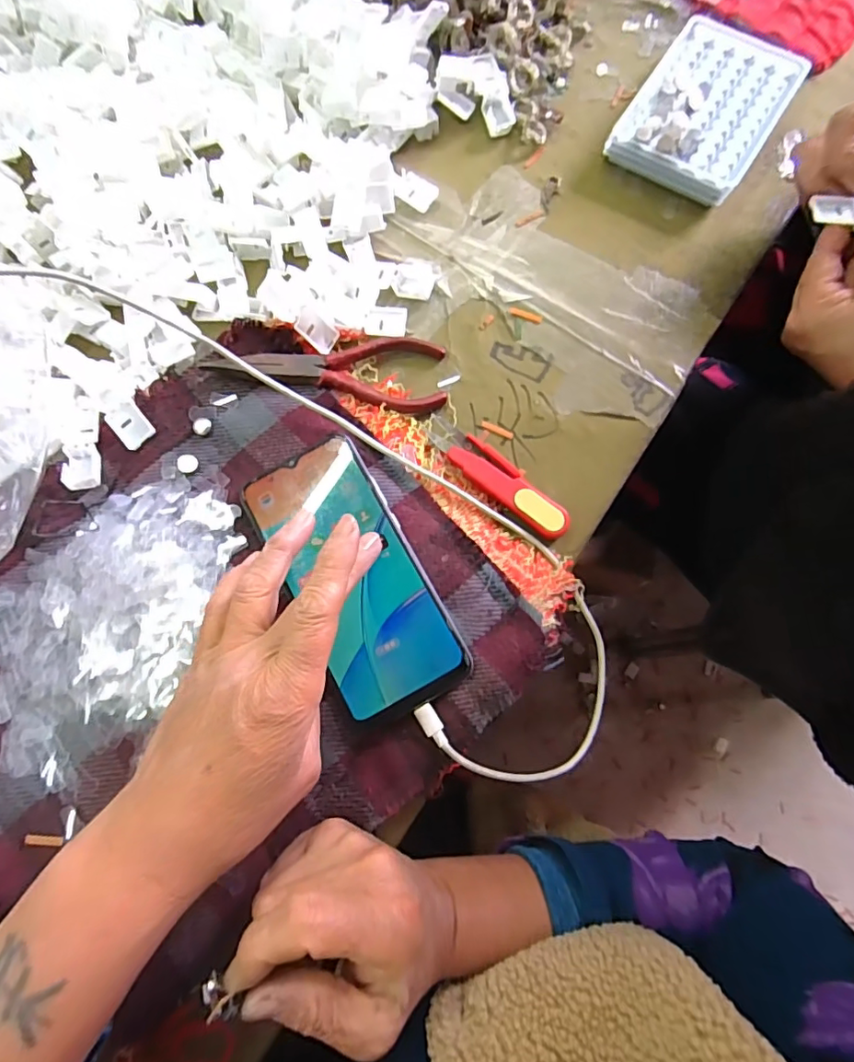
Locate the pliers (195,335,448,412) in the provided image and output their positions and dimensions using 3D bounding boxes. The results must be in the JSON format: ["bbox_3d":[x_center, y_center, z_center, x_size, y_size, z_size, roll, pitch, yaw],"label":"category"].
[{"bbox_3d":[-0.060,-0.100,0.344,0.142,0.025,0.052,-5,78,-2],"label":"pliers"}]

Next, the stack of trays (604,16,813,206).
[{"bbox_3d":[0.206,-0.310,0.397,0.096,0.022,0.136,31,79,10],"label":"stack of trays"}]

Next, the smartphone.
[{"bbox_3d":[-0.041,0.024,0.306,0.074,0.009,0.155,-27,78,-6],"label":"smartphone"}]

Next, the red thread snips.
[{"bbox_3d":[0.043,-0.034,0.334,0.104,0.013,0.025,40,81,11],"label":"red thread snips"}]

